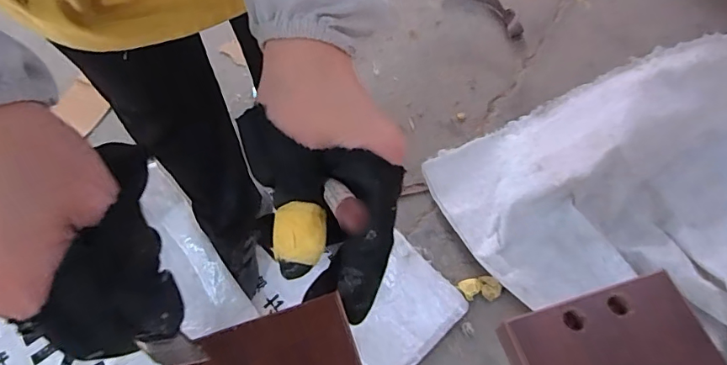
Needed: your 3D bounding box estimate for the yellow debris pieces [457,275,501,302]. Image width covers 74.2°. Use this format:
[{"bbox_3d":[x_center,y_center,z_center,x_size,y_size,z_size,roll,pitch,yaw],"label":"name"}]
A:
[{"bbox_3d":[0.212,0.192,0.875,0.074,0.013,0.041,-3,62,-1],"label":"yellow debris pieces"}]

